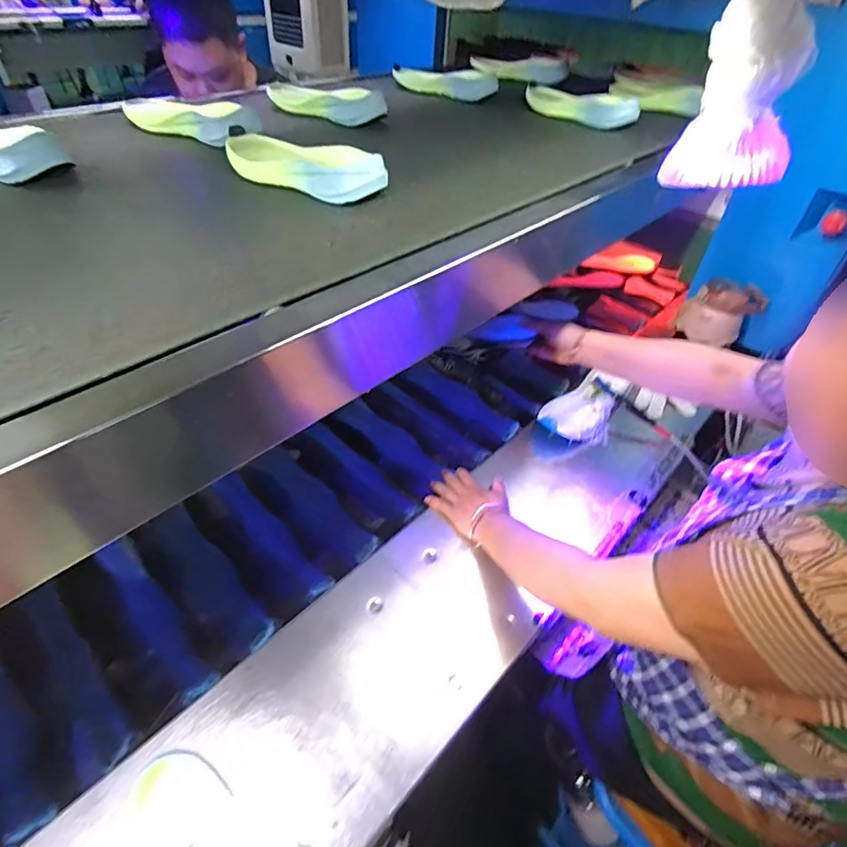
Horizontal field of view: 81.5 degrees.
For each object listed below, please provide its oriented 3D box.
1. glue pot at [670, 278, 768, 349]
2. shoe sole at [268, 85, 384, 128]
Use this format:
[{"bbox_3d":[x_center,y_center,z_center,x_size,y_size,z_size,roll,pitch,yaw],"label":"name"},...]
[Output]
[{"bbox_3d":[0.636,-0.245,1.057,0.142,0.124,0.142,2,44,-2],"label":"glue pot"},{"bbox_3d":[-0.187,-0.569,0.864,0.246,0.042,0.076,21,46,16],"label":"shoe sole"}]

